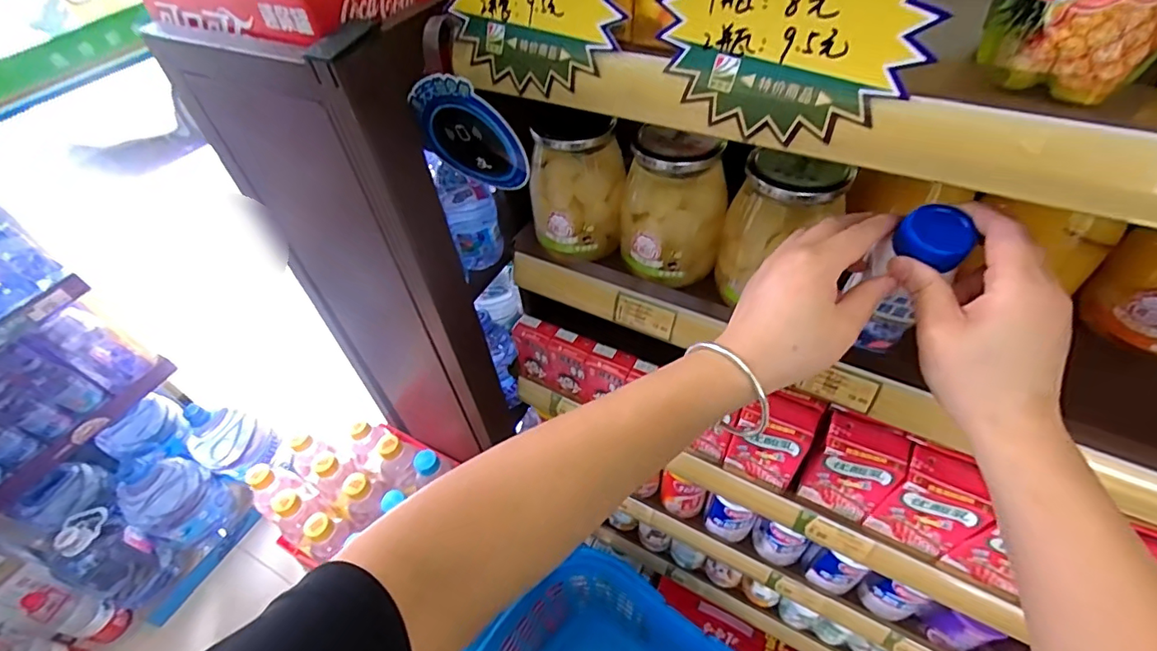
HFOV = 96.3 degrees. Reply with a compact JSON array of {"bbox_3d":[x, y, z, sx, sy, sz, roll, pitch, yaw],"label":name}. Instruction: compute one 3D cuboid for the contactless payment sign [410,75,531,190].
[{"bbox_3d":[-0.088,-0.151,0.414,0.091,0.099,0.007,14,60,17],"label":"contactless payment sign"}]

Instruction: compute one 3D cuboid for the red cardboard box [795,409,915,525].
[{"bbox_3d":[0.264,0.140,0.502,0.065,0.103,0.048,22,55,23],"label":"red cardboard box"}]

